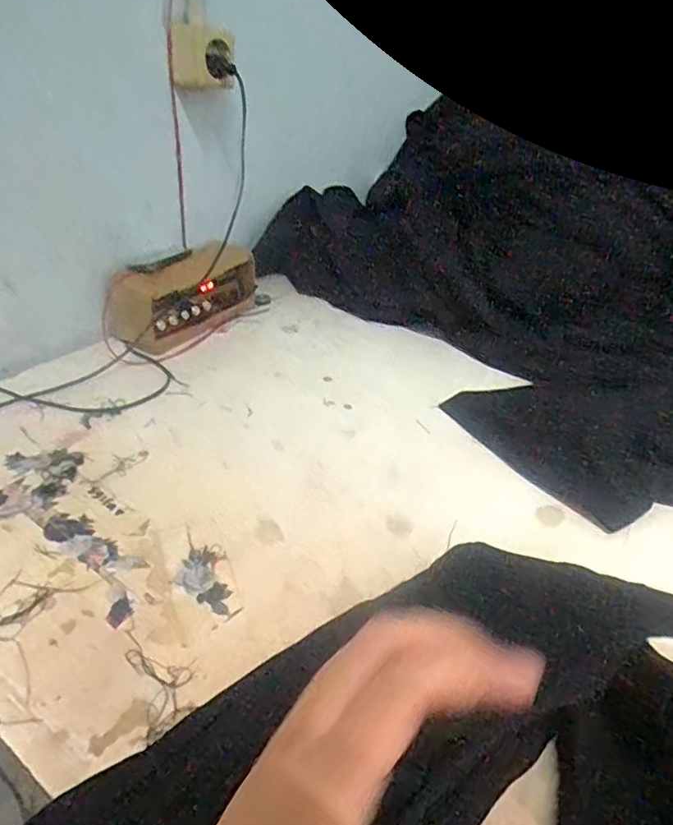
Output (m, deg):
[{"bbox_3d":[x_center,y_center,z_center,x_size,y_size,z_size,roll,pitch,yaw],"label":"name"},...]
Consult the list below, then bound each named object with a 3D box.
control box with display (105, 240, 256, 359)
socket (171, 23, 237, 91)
[{"bbox_3d":[-0.180,-0.145,0.710,0.062,0.093,0.213,28,43,31],"label":"control box with display"},{"bbox_3d":[-0.147,-0.393,0.631,0.036,0.058,0.062,31,45,34],"label":"socket"}]

